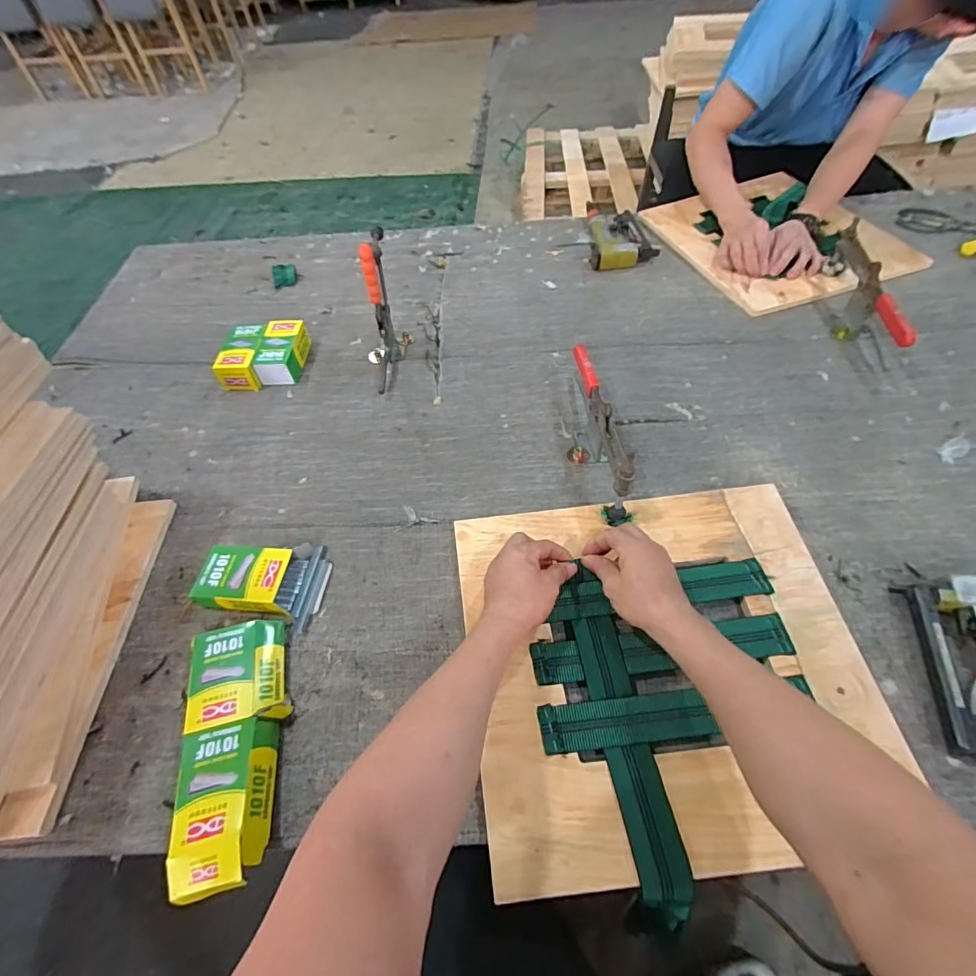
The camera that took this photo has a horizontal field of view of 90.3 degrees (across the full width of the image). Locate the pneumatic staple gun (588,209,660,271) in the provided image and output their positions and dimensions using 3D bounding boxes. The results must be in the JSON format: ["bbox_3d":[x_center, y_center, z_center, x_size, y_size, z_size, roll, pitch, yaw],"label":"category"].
[{"bbox_3d":[0.290,-0.549,1.066,0.136,0.048,0.197,0,54,4],"label":"pneumatic staple gun"}]

